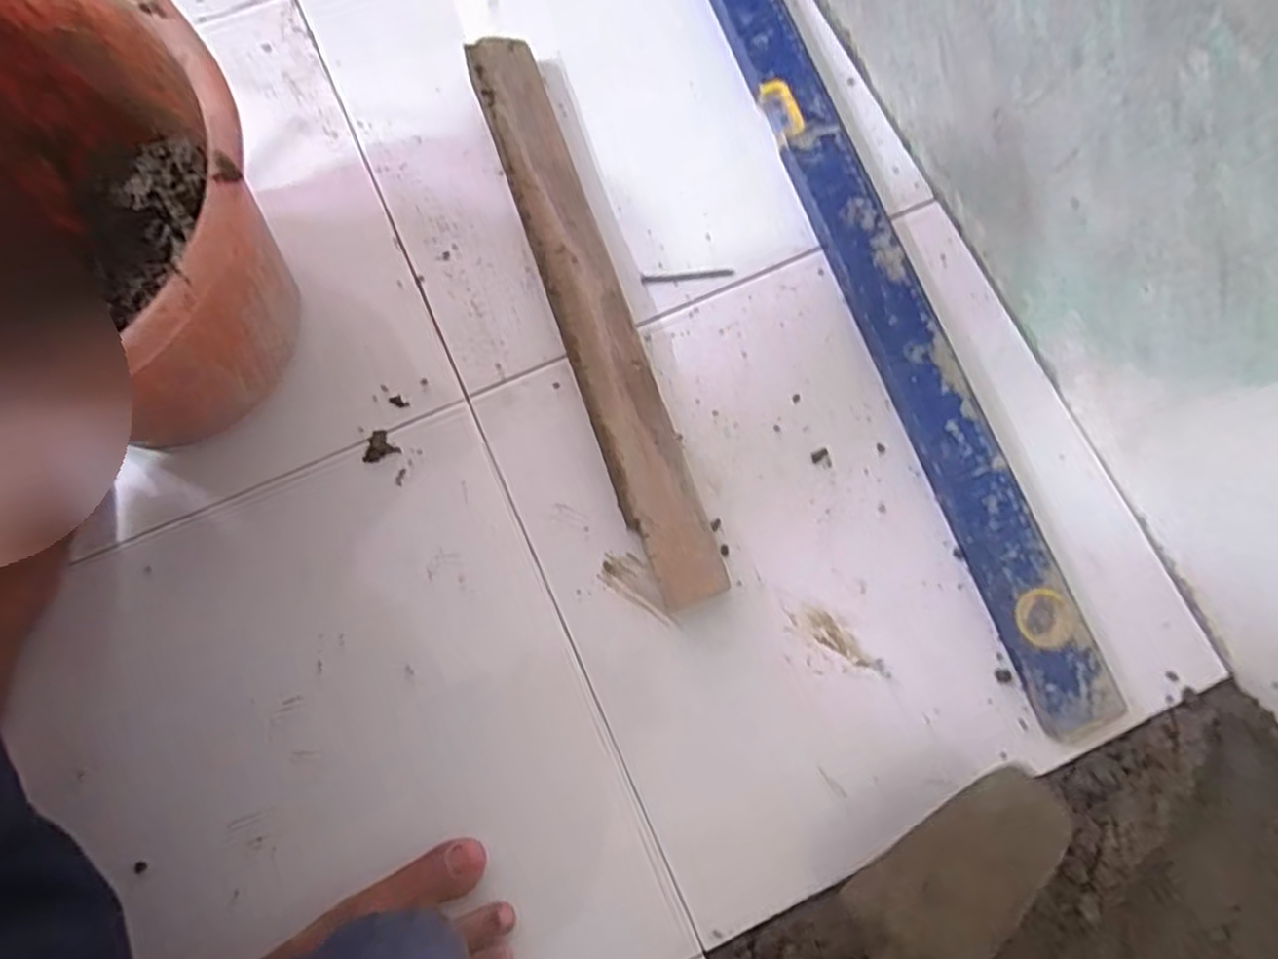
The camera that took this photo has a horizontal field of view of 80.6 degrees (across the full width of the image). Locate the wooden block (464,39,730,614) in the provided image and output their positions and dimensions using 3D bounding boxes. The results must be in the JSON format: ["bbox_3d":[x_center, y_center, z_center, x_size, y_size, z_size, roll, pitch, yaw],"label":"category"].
[{"bbox_3d":[-0.037,-0.126,0.553,0.052,0.040,0.450,-19,77,-4],"label":"wooden block"}]

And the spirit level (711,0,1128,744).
[{"bbox_3d":[0.134,-0.280,0.598,0.063,0.025,0.951,-19,77,-4],"label":"spirit level"}]

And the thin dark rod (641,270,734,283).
[{"bbox_3d":[0.038,-0.157,0.581,0.071,0.005,0.007,-7,77,-2],"label":"thin dark rod"}]

